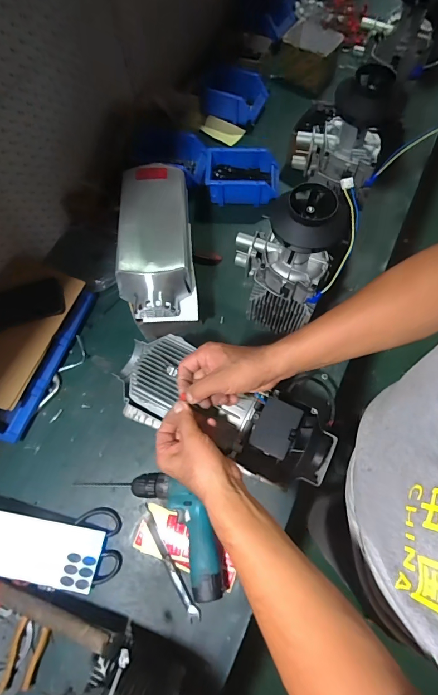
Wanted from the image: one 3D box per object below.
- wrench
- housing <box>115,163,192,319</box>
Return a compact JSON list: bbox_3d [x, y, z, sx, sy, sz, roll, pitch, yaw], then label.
[{"bbox_3d":[-0.090,0.379,0.626,0.022,0.014,0.201,-30,71,-8],"label":"wrench"},{"bbox_3d":[-0.130,-0.234,0.728,0.139,0.075,0.370,-5,69,1],"label":"housing"}]

